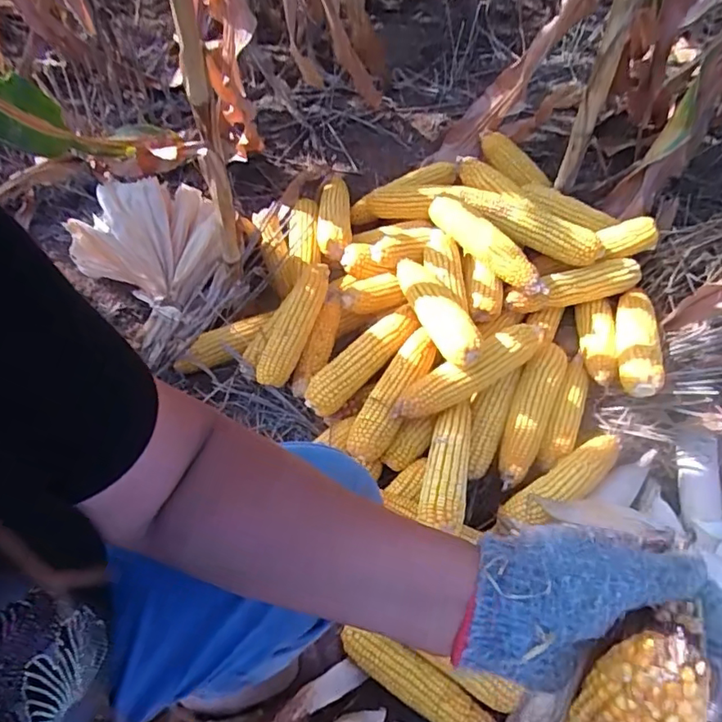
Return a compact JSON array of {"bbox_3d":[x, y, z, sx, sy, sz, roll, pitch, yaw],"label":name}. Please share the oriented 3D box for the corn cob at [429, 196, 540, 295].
[{"bbox_3d":[0.196,-0.186,0.880,0.046,0.056,0.218,-33,60,-24],"label":"corn cob"}]

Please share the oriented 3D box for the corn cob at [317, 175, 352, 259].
[{"bbox_3d":[-0.048,-0.272,1.035,0.062,0.046,0.213,2,52,0],"label":"corn cob"}]

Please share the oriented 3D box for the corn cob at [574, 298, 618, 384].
[{"bbox_3d":[0.372,-0.037,0.873,0.048,0.045,0.157,5,52,3],"label":"corn cob"}]

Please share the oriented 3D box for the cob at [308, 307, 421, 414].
[{"bbox_3d":[0.005,-0.009,0.839,0.225,0.044,0.064,-43,63,-15],"label":"cob"}]

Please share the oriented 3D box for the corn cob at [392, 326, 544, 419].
[{"bbox_3d":[0.160,0.012,0.795,0.258,0.046,0.051,-29,58,-21],"label":"corn cob"}]

